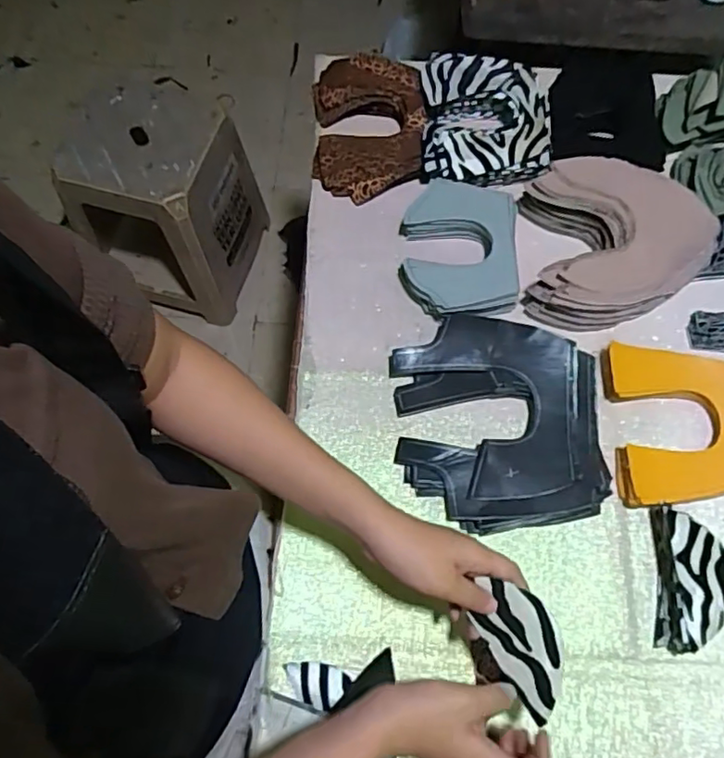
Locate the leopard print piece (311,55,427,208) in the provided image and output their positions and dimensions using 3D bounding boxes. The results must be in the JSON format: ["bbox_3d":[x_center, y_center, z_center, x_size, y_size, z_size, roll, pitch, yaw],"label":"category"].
[{"bbox_3d":[0.007,-0.298,0.701,0.127,0.046,0.176,0,69,-1],"label":"leopard print piece"}]

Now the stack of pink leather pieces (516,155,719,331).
[{"bbox_3d":[0.268,-0.146,0.630,0.182,0.057,0.179,3,68,3],"label":"stack of pink leather pieces"}]

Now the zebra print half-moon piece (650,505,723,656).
[{"bbox_3d":[0.287,0.175,0.516,0.049,0.046,0.119,7,68,4],"label":"zebra print half-moon piece"}]

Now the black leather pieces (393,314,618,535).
[{"bbox_3d":[0.131,0.039,0.576,0.191,0.035,0.204,-1,68,1],"label":"black leather pieces"}]

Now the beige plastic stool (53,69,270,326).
[{"bbox_3d":[-0.403,-0.371,1.309,0.277,0.411,0.301,9,69,2],"label":"beige plastic stool"}]

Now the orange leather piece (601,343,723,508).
[{"bbox_3d":[0.303,0.042,0.568,0.124,0.018,0.159,0,67,4],"label":"orange leather piece"}]

